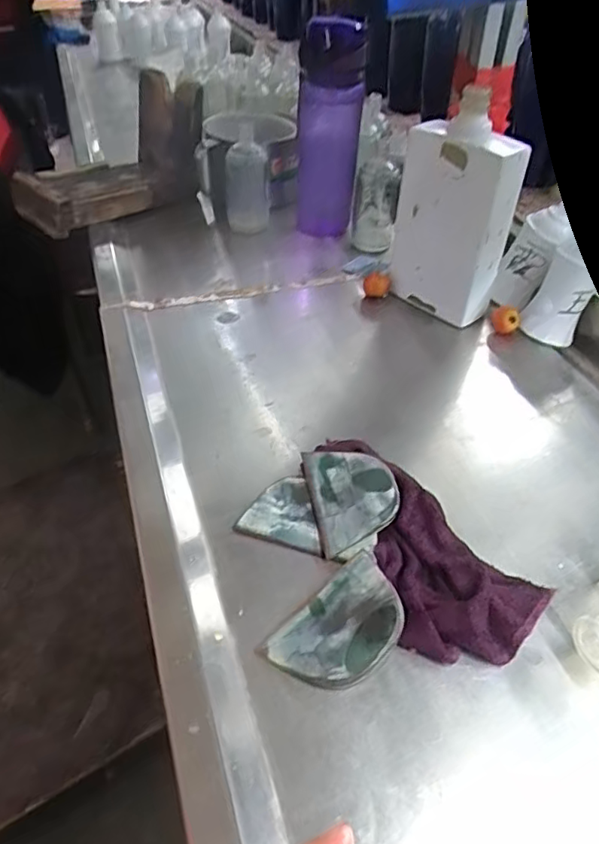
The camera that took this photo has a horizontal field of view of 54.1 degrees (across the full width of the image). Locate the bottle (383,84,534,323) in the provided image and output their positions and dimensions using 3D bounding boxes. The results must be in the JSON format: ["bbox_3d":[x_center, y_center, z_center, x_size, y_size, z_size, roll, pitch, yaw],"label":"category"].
[{"bbox_3d":[0.152,-0.199,0.585,0.049,0.189,0.113,-31,51,-31],"label":"bottle"}]

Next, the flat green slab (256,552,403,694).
[{"bbox_3d":[0.026,0.122,0.346,0.087,0.009,0.054,-35,48,-27],"label":"flat green slab"}]

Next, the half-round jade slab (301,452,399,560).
[{"bbox_3d":[0.037,0.049,0.411,0.059,0.005,0.080,-16,51,1],"label":"half-round jade slab"}]

